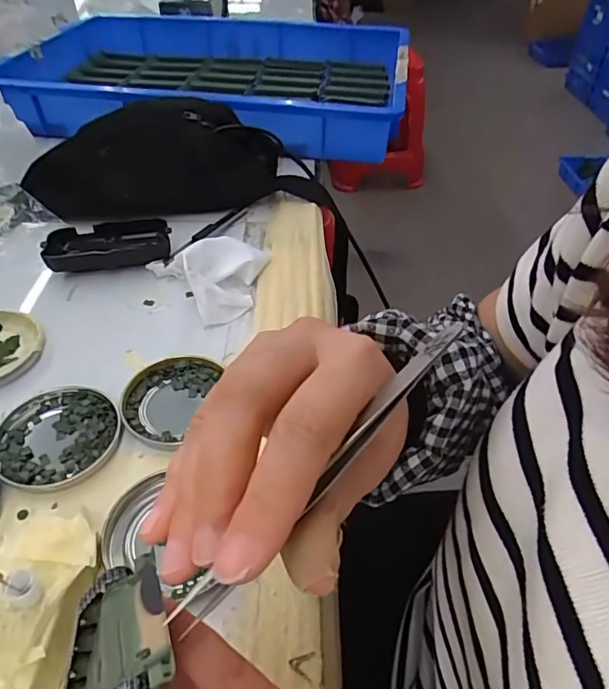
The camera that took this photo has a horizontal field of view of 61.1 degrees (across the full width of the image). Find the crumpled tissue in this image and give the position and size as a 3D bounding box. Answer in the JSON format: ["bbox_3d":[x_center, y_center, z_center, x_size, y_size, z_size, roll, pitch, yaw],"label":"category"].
[{"bbox_3d":[-0.074,-0.071,0.458,0.092,0.035,0.100,-27,51,-26],"label":"crumpled tissue"}]

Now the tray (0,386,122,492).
[{"bbox_3d":[-0.165,0.060,0.342,0.078,0.009,0.078,0,44,0],"label":"tray"}]

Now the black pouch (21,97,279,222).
[{"bbox_3d":[-0.156,-0.200,0.545,0.248,0.091,0.085,-12,46,-13],"label":"black pouch"}]

